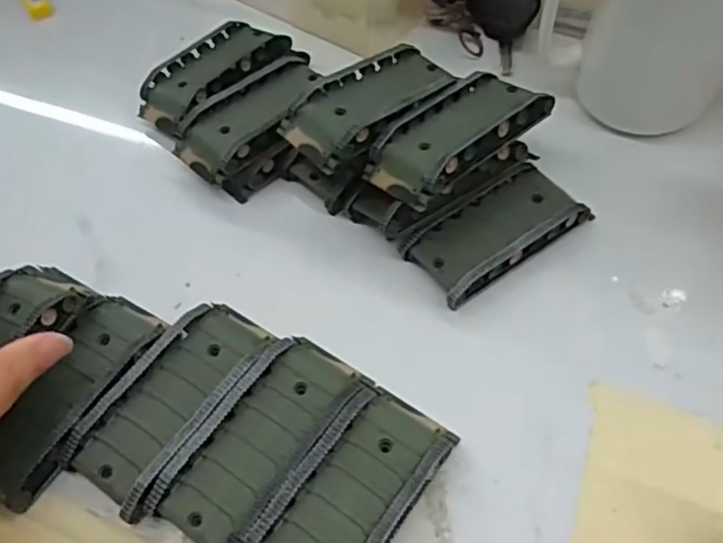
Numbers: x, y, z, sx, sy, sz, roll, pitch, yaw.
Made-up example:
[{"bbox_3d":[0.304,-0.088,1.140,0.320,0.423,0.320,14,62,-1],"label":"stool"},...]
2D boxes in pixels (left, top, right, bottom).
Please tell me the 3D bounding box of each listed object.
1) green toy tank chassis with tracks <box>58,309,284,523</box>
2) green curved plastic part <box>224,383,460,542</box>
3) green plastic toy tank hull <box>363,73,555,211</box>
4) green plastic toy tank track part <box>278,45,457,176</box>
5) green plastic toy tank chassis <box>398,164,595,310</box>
[{"bbox_3d":[-0.080,0.053,0.281,0.045,0.018,0.096,27,61,20],"label":"green toy tank chassis with tracks"},{"bbox_3d":[-0.005,0.088,0.253,0.047,0.019,0.096,31,62,22],"label":"green curved plastic part"},{"bbox_3d":[0.048,-0.072,0.324,0.095,0.021,0.045,-38,61,-22],"label":"green plastic toy tank hull"},{"bbox_3d":[0.006,-0.091,0.337,0.095,0.015,0.045,-37,60,-22],"label":"green plastic toy tank track part"},{"bbox_3d":[0.069,-0.020,0.329,0.089,0.019,0.043,-30,59,-17],"label":"green plastic toy tank chassis"}]

